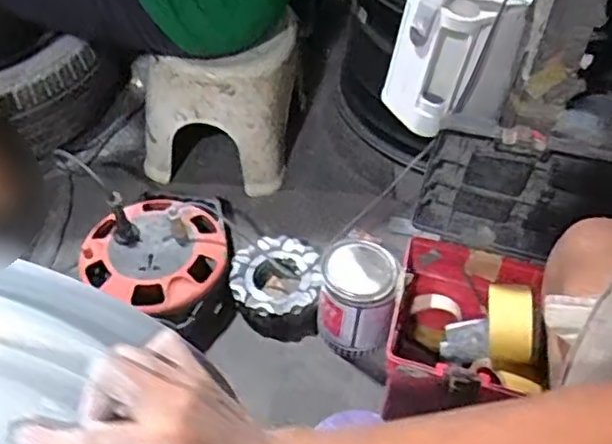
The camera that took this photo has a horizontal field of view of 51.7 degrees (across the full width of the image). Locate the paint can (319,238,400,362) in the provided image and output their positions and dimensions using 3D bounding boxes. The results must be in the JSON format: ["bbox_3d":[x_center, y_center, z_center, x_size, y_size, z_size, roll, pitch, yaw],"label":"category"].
[{"bbox_3d":[0.065,0.102,0.852,0.099,0.128,0.100,10,48,6],"label":"paint can"}]

